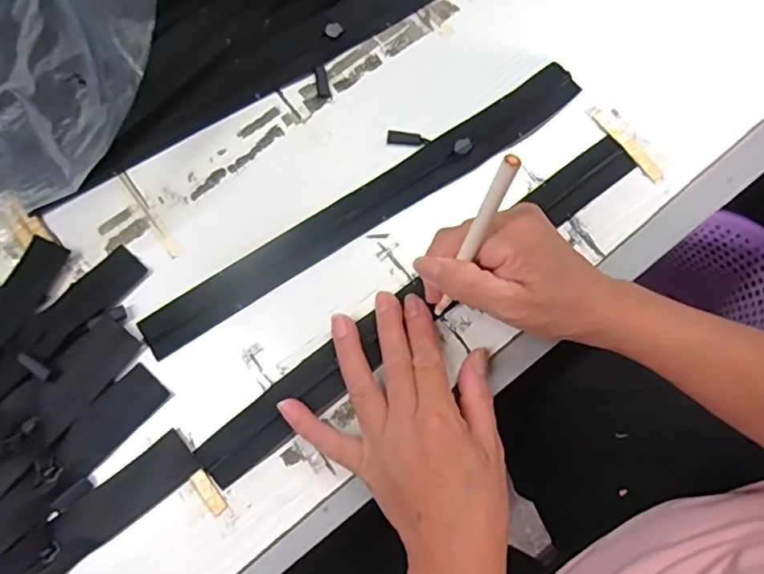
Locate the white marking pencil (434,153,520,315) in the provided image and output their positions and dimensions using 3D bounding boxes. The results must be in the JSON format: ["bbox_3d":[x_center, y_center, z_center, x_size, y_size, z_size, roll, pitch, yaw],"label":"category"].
[{"bbox_3d":[0.050,-0.023,0.328,0.008,0.133,0.006,26,52,7],"label":"white marking pencil"}]

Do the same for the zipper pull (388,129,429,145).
[{"bbox_3d":[0.019,-0.107,0.414,0.030,0.004,0.010,6,77,2],"label":"zipper pull"}]

